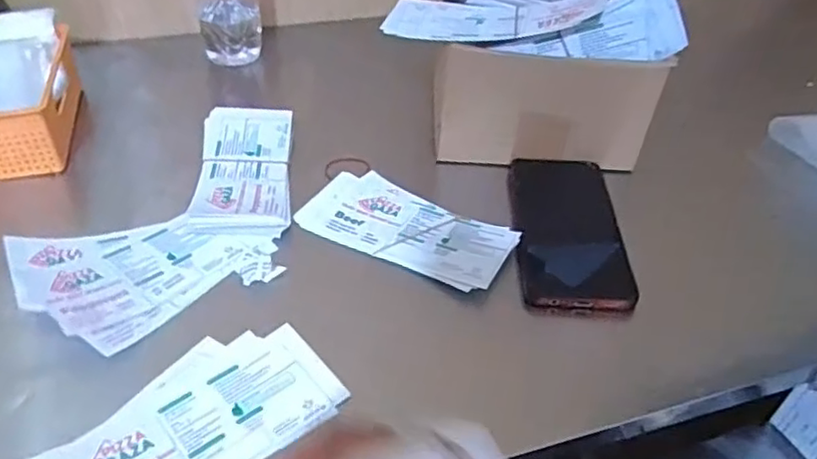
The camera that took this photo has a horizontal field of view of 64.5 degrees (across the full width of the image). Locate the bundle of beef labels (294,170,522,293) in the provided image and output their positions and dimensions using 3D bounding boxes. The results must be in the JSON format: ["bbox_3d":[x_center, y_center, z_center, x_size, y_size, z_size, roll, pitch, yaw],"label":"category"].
[{"bbox_3d":[0.000,-0.005,0.496,0.162,0.013,0.082,22,45,19],"label":"bundle of beef labels"}]

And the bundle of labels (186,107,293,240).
[{"bbox_3d":[-0.134,-0.051,0.533,0.073,0.015,0.152,-2,42,-6],"label":"bundle of labels"}]

